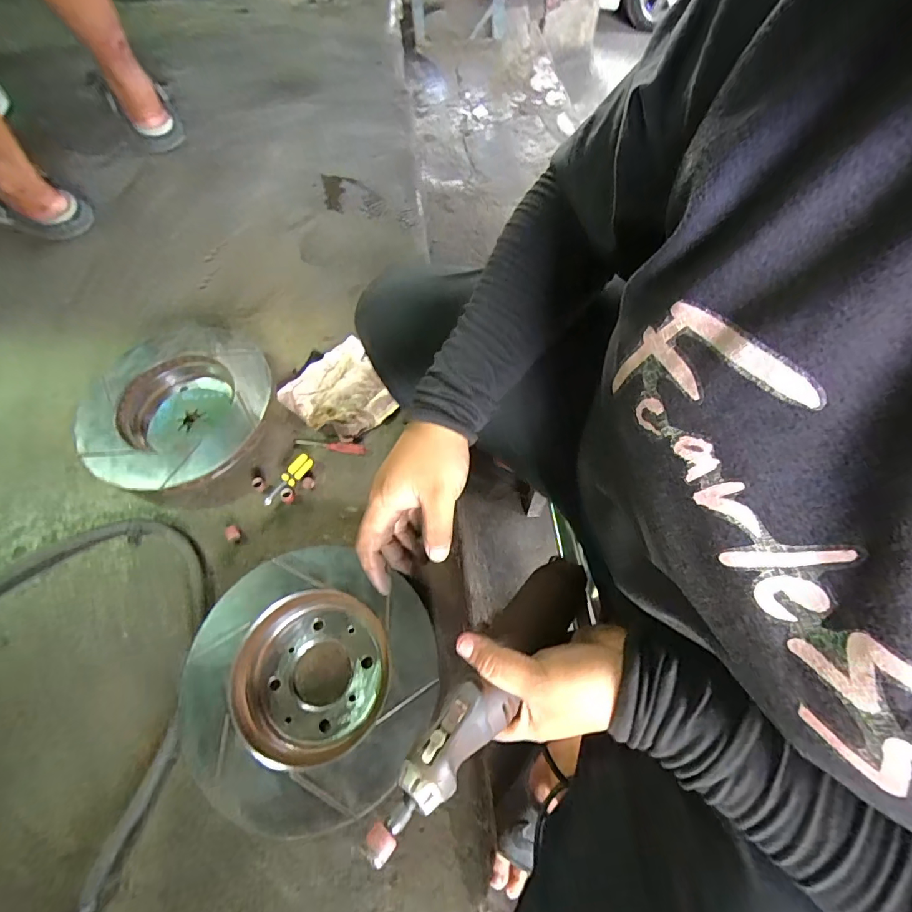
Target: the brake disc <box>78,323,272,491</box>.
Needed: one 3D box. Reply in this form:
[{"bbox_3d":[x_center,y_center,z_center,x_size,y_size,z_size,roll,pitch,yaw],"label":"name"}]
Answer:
[{"bbox_3d":[-0.381,-0.068,0.610,0.234,0.047,0.248,0,63,0],"label":"brake disc"}]

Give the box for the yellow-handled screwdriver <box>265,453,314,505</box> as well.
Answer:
[{"bbox_3d":[-0.219,0.031,0.573,0.017,0.021,0.078,35,68,17],"label":"yellow-handled screwdriver"}]

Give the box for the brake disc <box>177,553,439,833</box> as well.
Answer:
[{"bbox_3d":[-0.149,0.226,0.456,0.245,0.058,0.239,0,63,0],"label":"brake disc"}]

